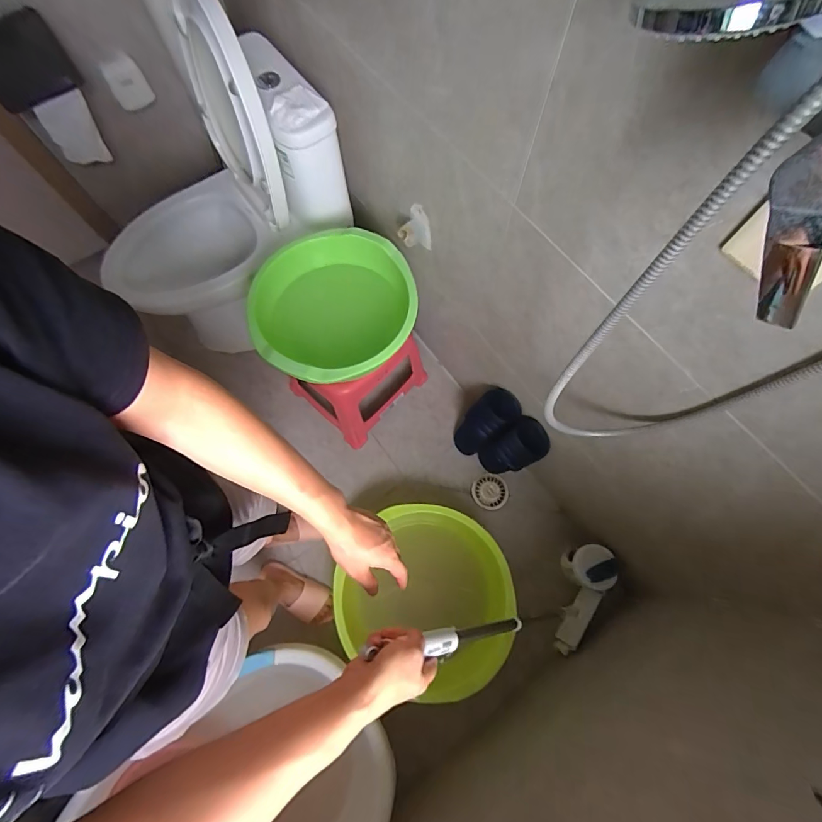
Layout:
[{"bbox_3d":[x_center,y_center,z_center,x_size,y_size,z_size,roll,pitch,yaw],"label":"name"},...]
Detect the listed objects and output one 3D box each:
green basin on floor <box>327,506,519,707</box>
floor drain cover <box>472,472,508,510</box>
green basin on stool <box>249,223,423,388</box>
[{"bbox_3d":[0.030,0.475,1.092,0.461,0.218,0.425,0,72,0],"label":"green basin on floor"},{"bbox_3d":[0.256,0.263,1.324,0.115,0.006,0.116,6,93,8],"label":"floor drain cover"},{"bbox_3d":[-0.184,-0.239,1.008,0.367,0.161,0.380,0,72,0],"label":"green basin on stool"}]

